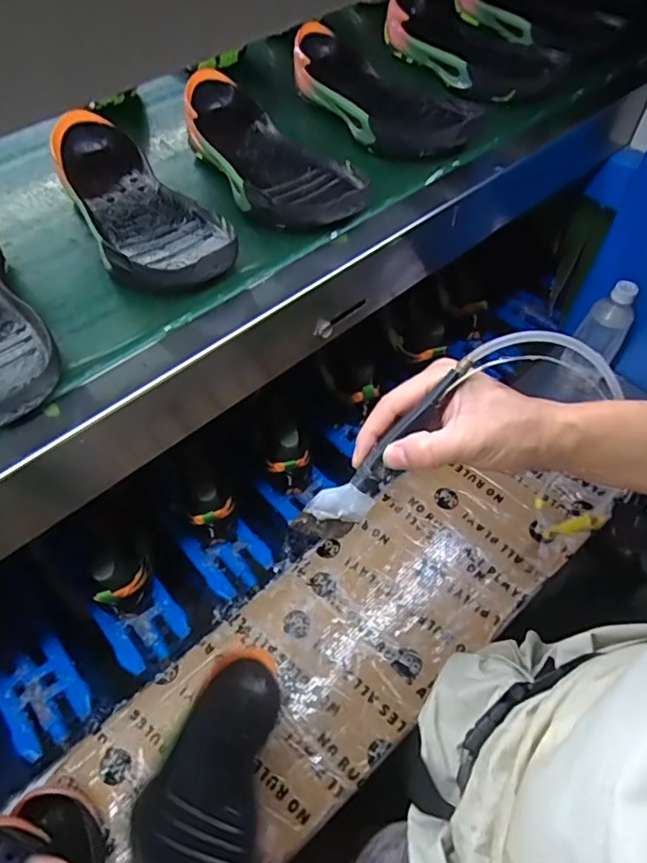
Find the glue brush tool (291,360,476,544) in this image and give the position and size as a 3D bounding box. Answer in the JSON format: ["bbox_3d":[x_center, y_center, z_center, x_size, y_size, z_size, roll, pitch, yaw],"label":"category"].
[{"bbox_3d":[0.042,0.015,0.365,0.156,0.022,0.027,-50,63,12],"label":"glue brush tool"}]

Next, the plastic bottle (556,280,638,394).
[{"bbox_3d":[0.421,-0.136,0.845,0.068,0.175,0.054,33,62,20],"label":"plastic bottle"}]

